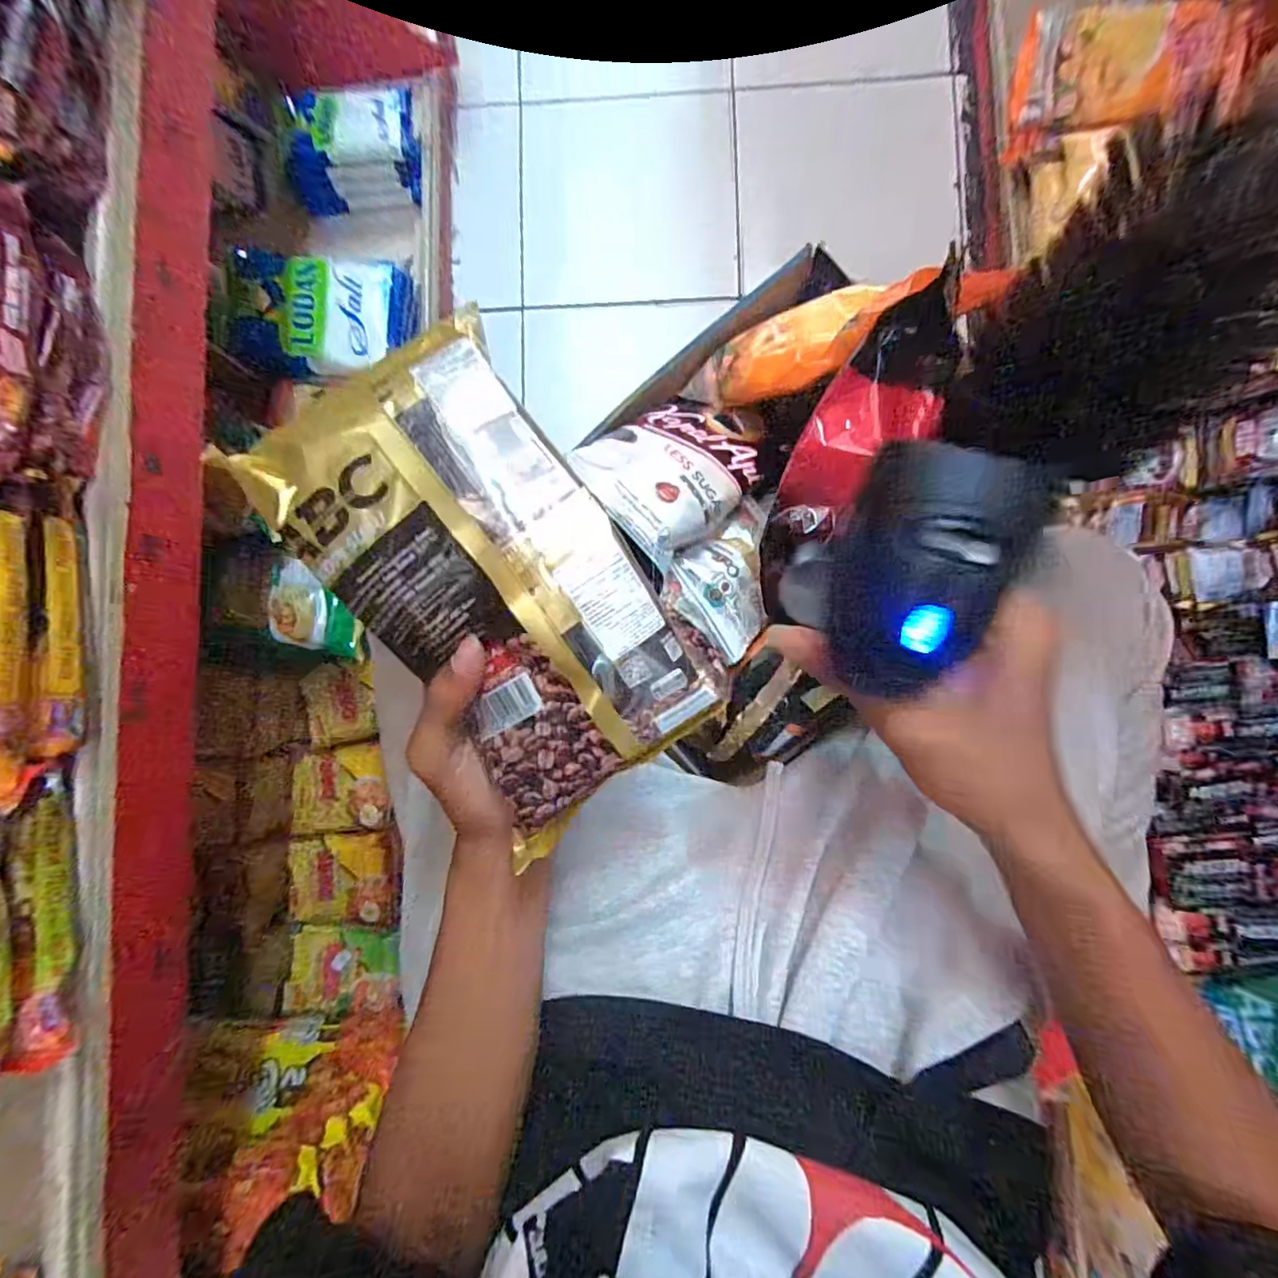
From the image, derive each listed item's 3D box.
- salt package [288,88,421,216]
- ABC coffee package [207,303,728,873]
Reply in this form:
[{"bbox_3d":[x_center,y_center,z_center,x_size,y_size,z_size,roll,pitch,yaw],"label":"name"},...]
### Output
[{"bbox_3d":[-0.356,-0.606,0.728,0.170,0.108,0.100,0,87,4],"label":"salt package"},{"bbox_3d":[-0.064,-0.024,0.243,0.119,0.041,0.201,-36,85,1],"label":"ABC coffee package"}]

